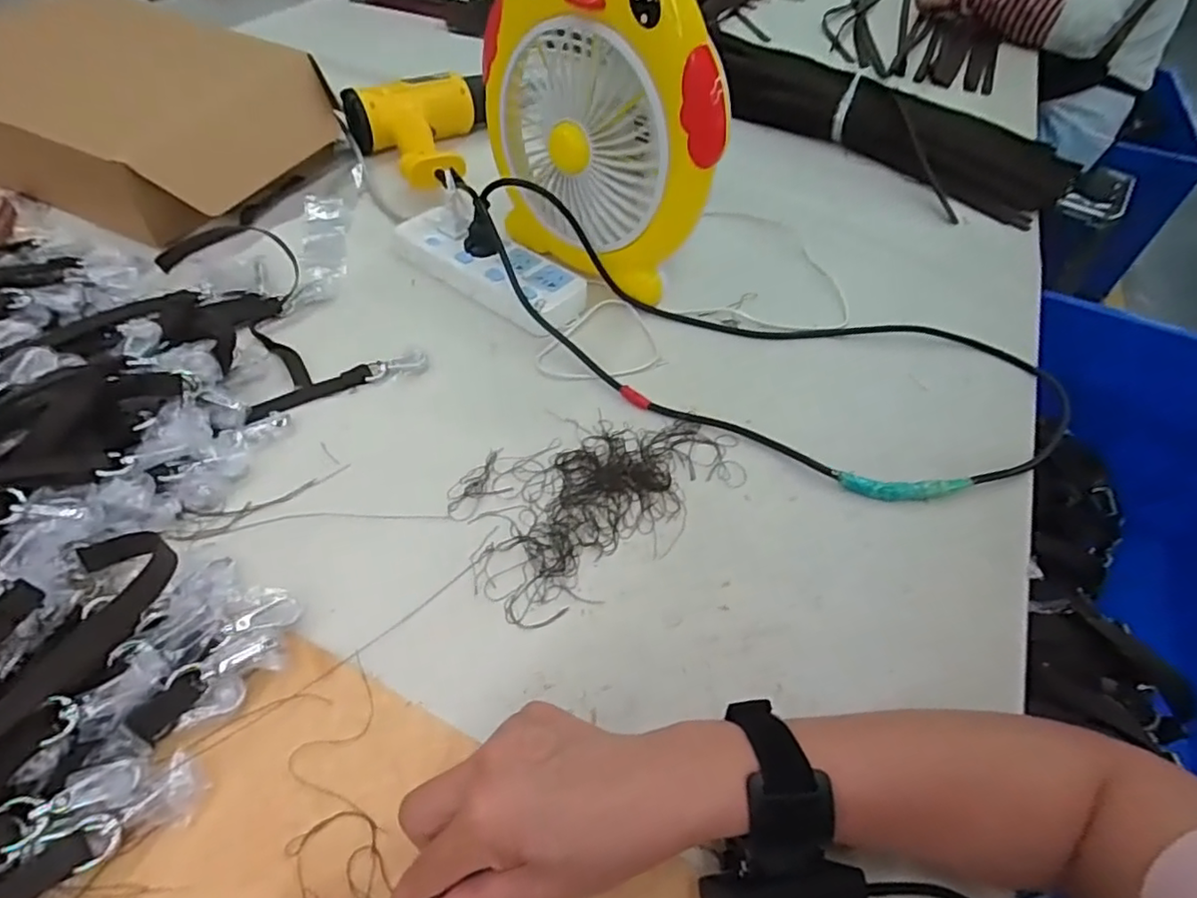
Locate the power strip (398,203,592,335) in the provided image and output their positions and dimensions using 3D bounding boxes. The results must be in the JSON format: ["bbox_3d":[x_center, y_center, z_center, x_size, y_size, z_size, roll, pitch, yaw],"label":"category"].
[{"bbox_3d":[-0.109,-0.180,0.616,0.215,0.031,0.078,33,55,21],"label":"power strip"}]

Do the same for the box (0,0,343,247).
[{"bbox_3d":[-0.509,-0.365,0.684,0.367,0.105,0.250,22,51,13],"label":"box"}]

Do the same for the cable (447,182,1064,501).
[{"bbox_3d":[0.113,-0.101,0.531,0.574,0.080,0.209,16,50,9],"label":"cable"}]

